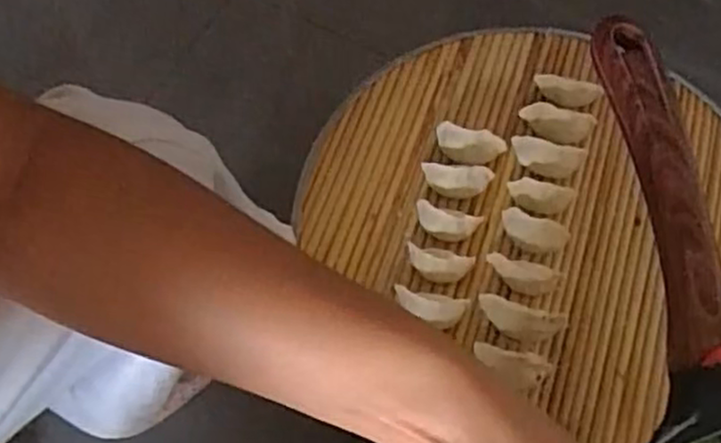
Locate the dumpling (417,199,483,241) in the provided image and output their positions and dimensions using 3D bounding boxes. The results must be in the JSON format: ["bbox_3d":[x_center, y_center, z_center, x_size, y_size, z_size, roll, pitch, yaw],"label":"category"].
[{"bbox_3d":[0.071,0.000,0.590,0.053,0.029,0.022,16,66,5],"label":"dumpling"}]

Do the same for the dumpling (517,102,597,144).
[{"bbox_3d":[0.167,-0.085,0.611,0.061,0.018,0.027,22,67,7],"label":"dumpling"}]

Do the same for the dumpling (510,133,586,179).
[{"bbox_3d":[0.159,-0.055,0.608,0.062,0.020,0.025,11,66,3],"label":"dumpling"}]

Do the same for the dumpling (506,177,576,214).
[{"bbox_3d":[0.150,-0.021,0.595,0.055,0.016,0.025,12,66,3],"label":"dumpling"}]

